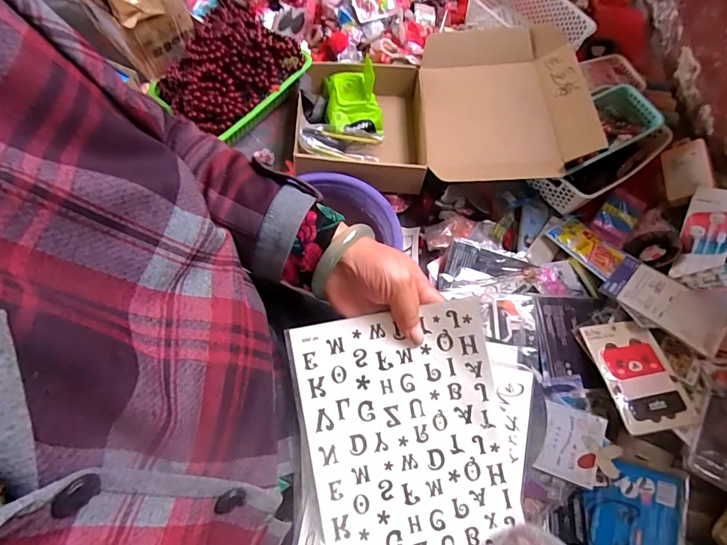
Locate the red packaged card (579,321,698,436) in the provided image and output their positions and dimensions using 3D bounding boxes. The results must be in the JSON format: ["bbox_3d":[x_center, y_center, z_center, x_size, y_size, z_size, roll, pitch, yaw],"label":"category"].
[{"bbox_3d":[0.444,0.165,0.700,0.112,0.013,0.178,-10,59,-2],"label":"red packaged card"}]

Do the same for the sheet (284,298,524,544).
[{"bbox_3d":[0.042,0.135,0.345,0.173,0.049,0.203,-11,68,-5],"label":"sheet"}]

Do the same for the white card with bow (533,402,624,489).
[{"bbox_3d":[0.327,0.264,0.650,0.107,0.012,0.103,13,76,19],"label":"white card with bow"}]

